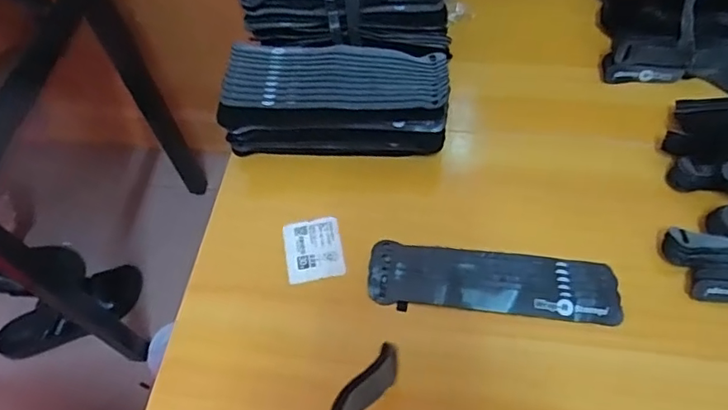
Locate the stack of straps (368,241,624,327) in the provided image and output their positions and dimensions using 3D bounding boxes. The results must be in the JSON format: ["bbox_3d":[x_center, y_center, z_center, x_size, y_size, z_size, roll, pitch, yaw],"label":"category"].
[{"bbox_3d":[0.106,0.062,0.447,0.199,0.014,0.059,3,54,7],"label":"stack of straps"}]

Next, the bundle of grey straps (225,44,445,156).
[{"bbox_3d":[-0.025,-0.097,0.505,0.203,0.065,0.090,1,60,5],"label":"bundle of grey straps"}]

